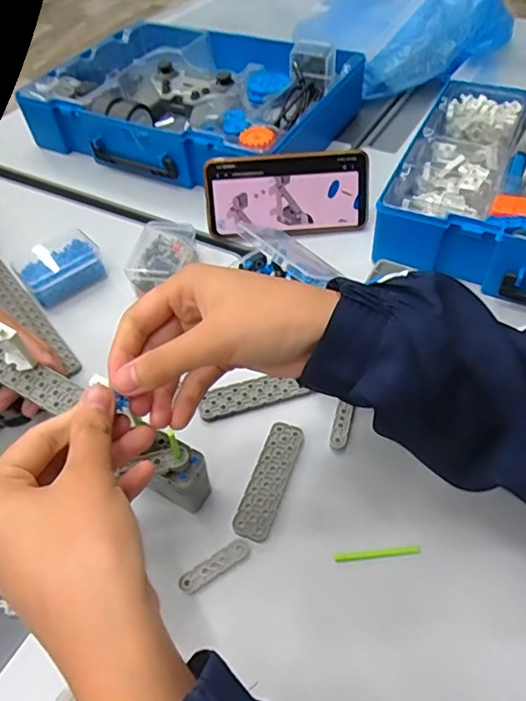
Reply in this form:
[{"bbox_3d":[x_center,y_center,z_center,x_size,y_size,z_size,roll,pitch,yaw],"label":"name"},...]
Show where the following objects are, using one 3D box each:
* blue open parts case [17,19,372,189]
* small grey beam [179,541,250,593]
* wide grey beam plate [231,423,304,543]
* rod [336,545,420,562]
[{"bbox_3d":[-0.084,-0.328,0.666,0.354,0.083,0.281,20,55,18],"label":"blue open parts case"},{"bbox_3d":[-0.030,0.138,0.334,0.048,0.007,0.011,-28,55,-18],"label":"small grey beam"},{"bbox_3d":[0.005,0.090,0.369,0.025,0.008,0.087,14,53,14],"label":"wide grey beam plate"},{"bbox_3d":[0.074,0.131,0.338,0.055,0.004,0.006,-5,51,-1],"label":"rod"}]

